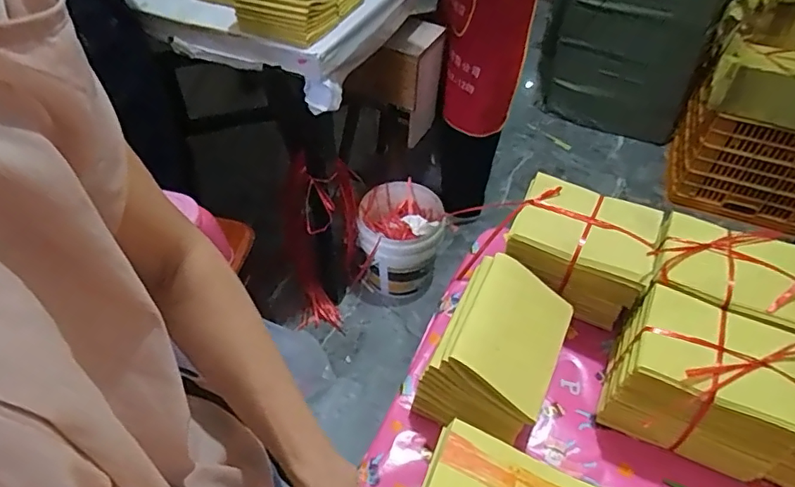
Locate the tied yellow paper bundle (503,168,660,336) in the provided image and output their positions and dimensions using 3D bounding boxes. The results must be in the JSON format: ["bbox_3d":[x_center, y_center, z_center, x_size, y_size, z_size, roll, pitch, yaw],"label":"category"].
[{"bbox_3d":[0.231,0.009,0.693,0.162,0.120,0.113,20,51,16],"label":"tied yellow paper bundle"}]

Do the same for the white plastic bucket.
[{"bbox_3d":[0.006,0.011,1.643,0.243,0.309,0.254,1,48,-1],"label":"white plastic bucket"}]

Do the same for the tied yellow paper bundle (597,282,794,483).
[{"bbox_3d":[0.332,0.153,0.593,0.165,0.136,0.124,20,50,15],"label":"tied yellow paper bundle"}]

